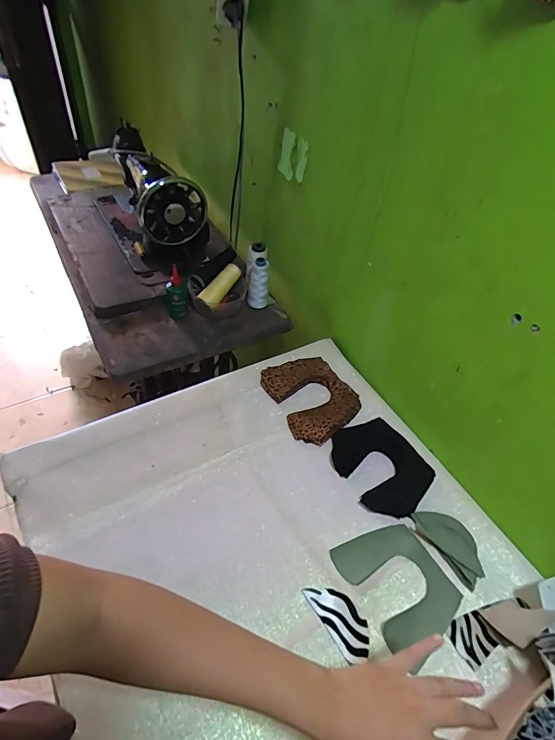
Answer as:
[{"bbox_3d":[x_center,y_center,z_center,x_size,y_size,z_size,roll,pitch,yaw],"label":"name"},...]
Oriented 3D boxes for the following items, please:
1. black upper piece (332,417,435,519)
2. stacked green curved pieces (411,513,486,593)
[{"bbox_3d":[0.166,0.149,0.667,0.124,0.017,0.163,-23,52,-21],"label":"black upper piece"},{"bbox_3d":[0.248,0.245,0.592,0.060,0.011,0.109,-27,57,-29],"label":"stacked green curved pieces"}]

